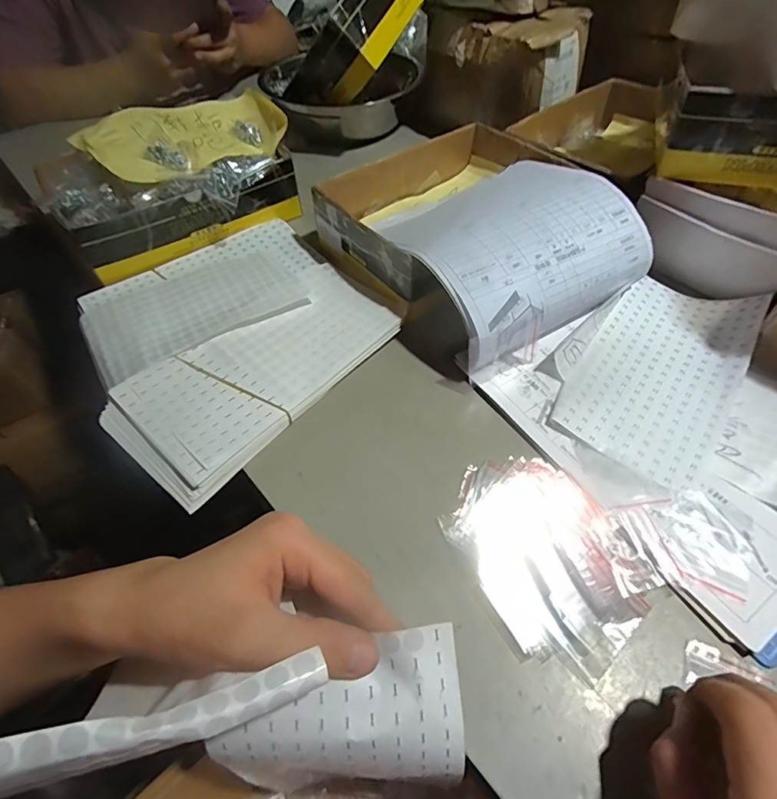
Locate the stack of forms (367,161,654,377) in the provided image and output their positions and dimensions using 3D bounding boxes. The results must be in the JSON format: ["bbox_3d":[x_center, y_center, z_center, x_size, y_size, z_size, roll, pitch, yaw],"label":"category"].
[{"bbox_3d":[0.111,-0.161,0.456,0.219,0.079,0.223,-23,57,-17],"label":"stack of forms"}]

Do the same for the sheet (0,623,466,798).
[{"bbox_3d":[-0.057,0.146,0.204,0.196,0.094,0.059,17,47,-28],"label":"sheet"}]

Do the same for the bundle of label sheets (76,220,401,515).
[{"bbox_3d":[-0.157,-0.071,0.442,0.250,0.024,0.292,-34,60,-23],"label":"bundle of label sheets"}]

